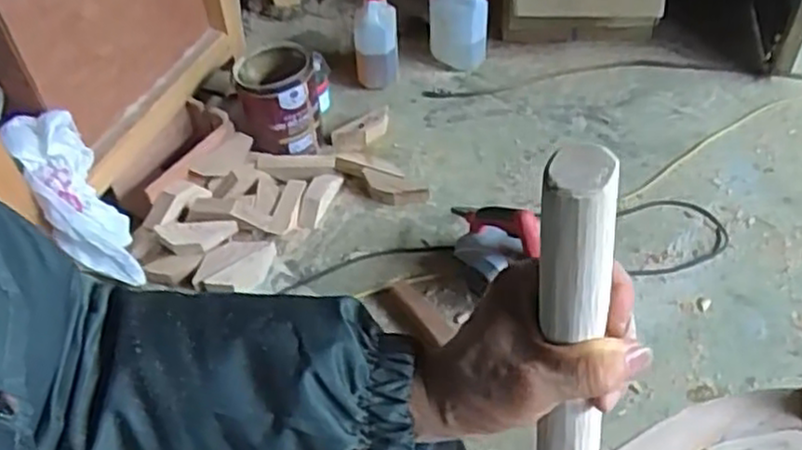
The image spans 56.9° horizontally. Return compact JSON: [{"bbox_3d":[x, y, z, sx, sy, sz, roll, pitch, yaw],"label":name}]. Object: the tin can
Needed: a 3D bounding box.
[{"bbox_3d":[-0.260,-0.279,1.647,0.207,0.187,0.194,-9,47,-4],"label":"tin can"}]

